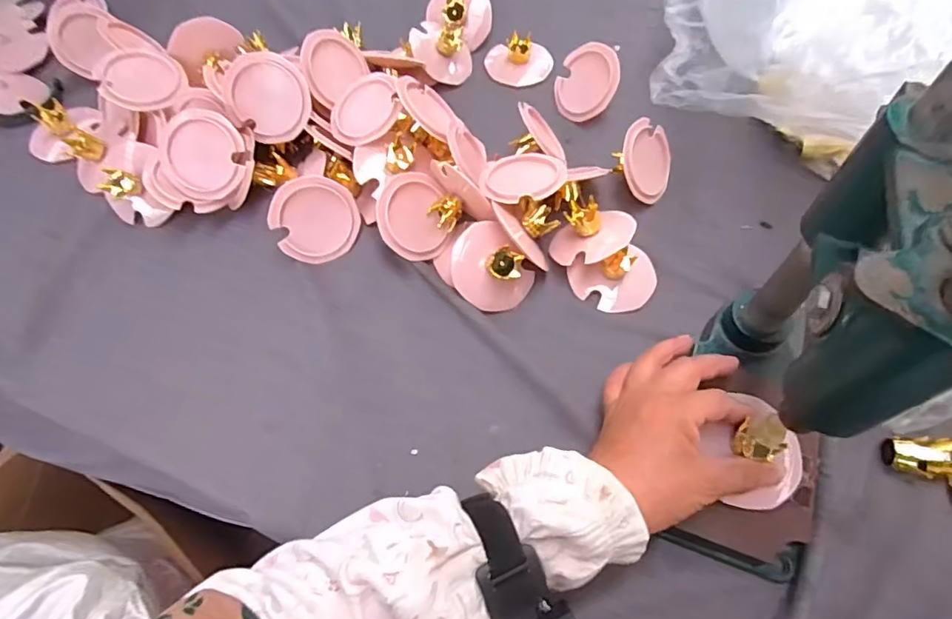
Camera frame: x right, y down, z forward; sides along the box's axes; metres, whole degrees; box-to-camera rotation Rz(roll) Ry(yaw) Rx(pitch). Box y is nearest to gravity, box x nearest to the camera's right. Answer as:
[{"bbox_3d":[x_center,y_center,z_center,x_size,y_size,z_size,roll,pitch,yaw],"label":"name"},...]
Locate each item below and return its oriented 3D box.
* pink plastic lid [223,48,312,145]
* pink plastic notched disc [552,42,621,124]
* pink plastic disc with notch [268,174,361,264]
[{"bbox_3d":[-0.191,-0.195,0.494,0.069,0.009,0.078,-27,104,2],"label":"pink plastic lid"},{"bbox_3d":[0.116,-0.239,0.567,0.006,0.075,0.072,-4,37,-43],"label":"pink plastic notched disc"},{"bbox_3d":[-0.142,-0.079,0.475,0.073,0.009,0.073,-4,104,-17],"label":"pink plastic disc with notch"}]

